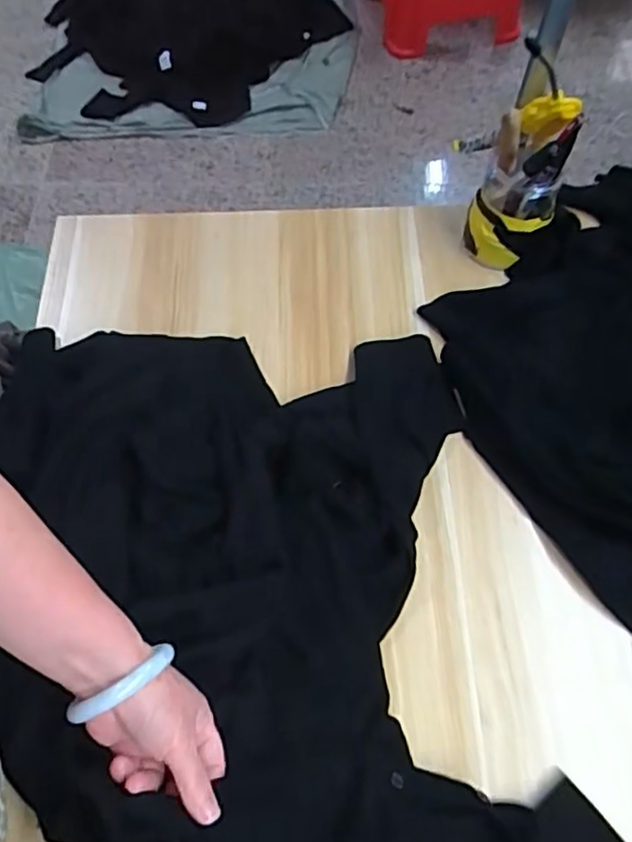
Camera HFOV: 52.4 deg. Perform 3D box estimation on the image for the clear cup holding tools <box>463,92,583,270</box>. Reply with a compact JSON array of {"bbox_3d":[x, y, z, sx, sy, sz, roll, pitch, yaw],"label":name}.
[{"bbox_3d":[0.204,-0.235,0.637,0.072,0.161,0.074,0,64,1],"label":"clear cup holding tools"}]

